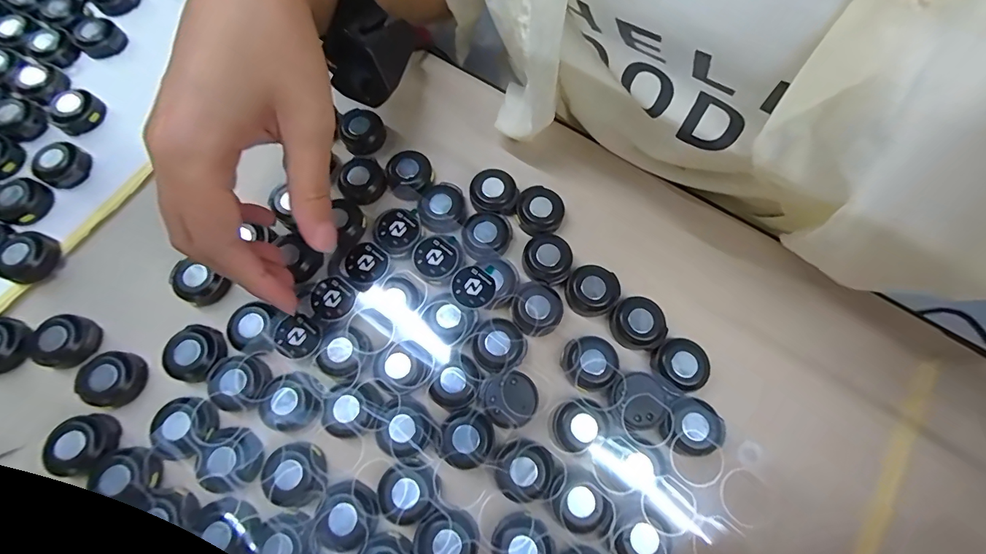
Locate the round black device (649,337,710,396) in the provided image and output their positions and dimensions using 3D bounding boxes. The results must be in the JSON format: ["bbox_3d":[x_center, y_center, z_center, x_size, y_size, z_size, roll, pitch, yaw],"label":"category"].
[{"bbox_3d":[0.102,0.049,0.233,0.028,0.011,0.029,0,71,0],"label":"round black device"}]

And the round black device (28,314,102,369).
[{"bbox_3d":[-0.240,0.036,0.236,0.031,0.012,0.028,7,71,2],"label":"round black device"}]

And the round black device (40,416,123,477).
[{"bbox_3d":[-0.213,0.087,0.218,0.031,0.010,0.028,-14,71,-5],"label":"round black device"}]

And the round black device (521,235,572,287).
[{"bbox_3d":[0.032,-0.009,0.253,0.027,0.012,0.029,0,71,0],"label":"round black device"}]

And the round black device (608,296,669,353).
[{"bbox_3d":[0.083,0.027,0.242,0.027,0.012,0.030,-40,75,-12],"label":"round black device"}]

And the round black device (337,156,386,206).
[{"bbox_3d":[-0.082,-0.060,0.267,0.025,0.013,0.027,0,71,0],"label":"round black device"}]

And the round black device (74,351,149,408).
[{"bbox_3d":[-0.209,0.056,0.232,0.029,0.013,0.029,0,71,0],"label":"round black device"}]

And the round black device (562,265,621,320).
[{"bbox_3d":[0.057,0.009,0.248,0.028,0.015,0.026,0,71,0],"label":"round black device"}]

